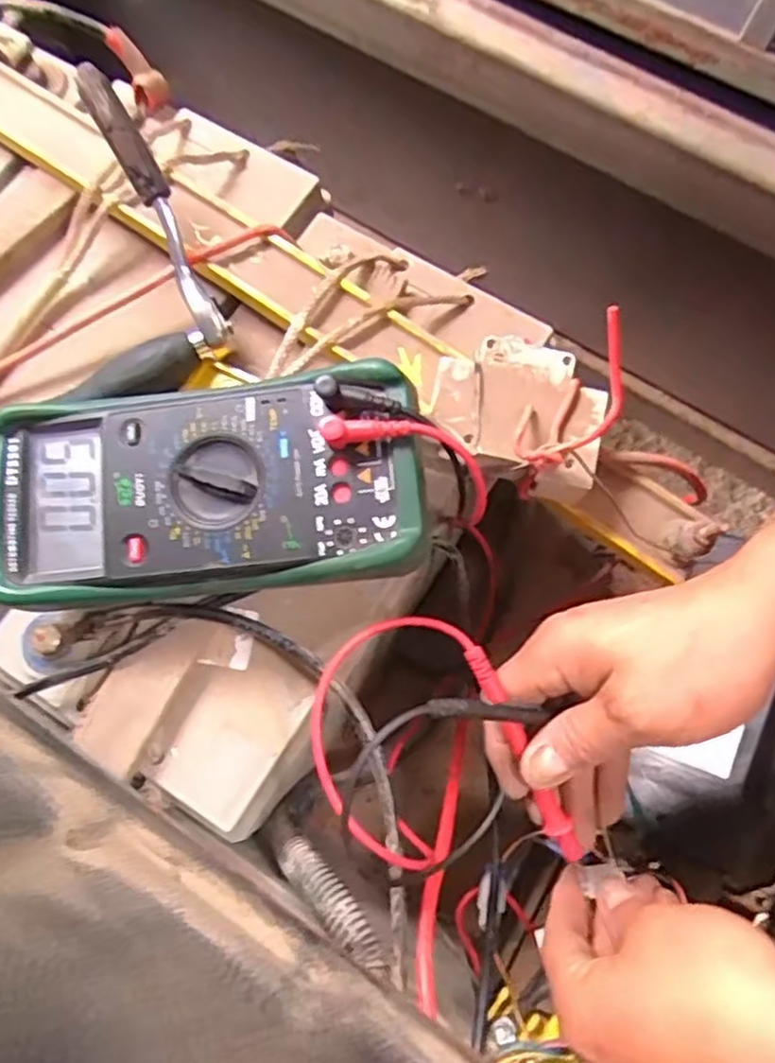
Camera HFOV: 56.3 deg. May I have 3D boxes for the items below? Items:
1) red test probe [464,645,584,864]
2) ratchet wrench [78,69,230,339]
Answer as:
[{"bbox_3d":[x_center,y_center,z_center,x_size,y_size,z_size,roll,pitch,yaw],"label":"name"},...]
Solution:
[{"bbox_3d":[0.062,0.102,0.331,0.010,0.011,0.110,-26,98,-7],"label":"red test probe"},{"bbox_3d":[-0.119,-0.166,0.374,0.018,0.025,0.141,-26,108,-7],"label":"ratchet wrench"}]

